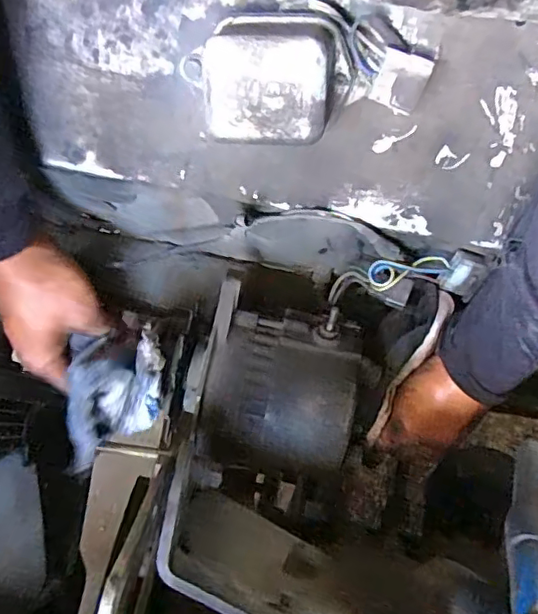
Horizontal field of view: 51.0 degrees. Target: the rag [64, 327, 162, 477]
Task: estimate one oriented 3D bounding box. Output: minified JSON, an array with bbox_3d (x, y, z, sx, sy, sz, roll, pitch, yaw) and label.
[{"bbox_3d":[-0.112,0.071,0.405,0.072,0.061,0.099,7,77,1],"label":"rag"}]

